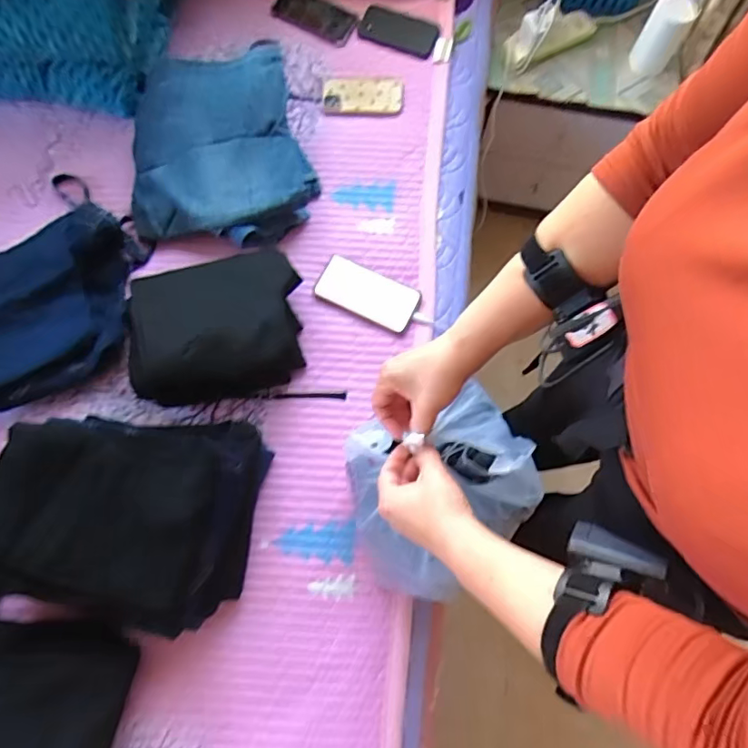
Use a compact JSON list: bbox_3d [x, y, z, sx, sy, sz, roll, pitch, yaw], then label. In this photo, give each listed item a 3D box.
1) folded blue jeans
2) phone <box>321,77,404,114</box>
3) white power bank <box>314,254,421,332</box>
[{"bbox_3d":[-0.258,-0.360,0.875,0.294,0.105,0.324,-14,73,-6],"label":"folded blue jeans"},{"bbox_3d":[-0.021,-0.505,0.963,0.145,0.008,0.075,3,73,0],"label":"phone"},{"bbox_3d":[-0.010,-0.130,0.851,0.159,0.012,0.084,24,74,6],"label":"white power bank"}]

